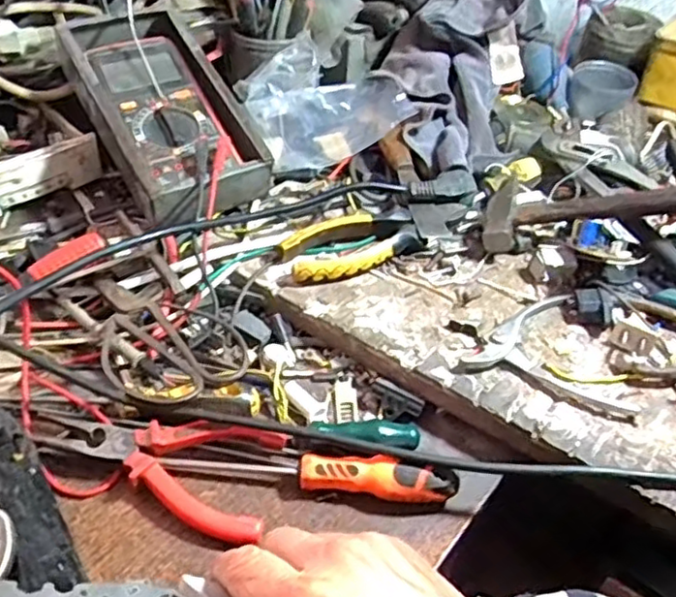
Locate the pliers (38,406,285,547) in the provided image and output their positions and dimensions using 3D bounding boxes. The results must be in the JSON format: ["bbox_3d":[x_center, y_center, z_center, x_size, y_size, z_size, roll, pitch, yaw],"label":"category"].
[{"bbox_3d":[-0.112,0.097,0.400,0.148,0.024,0.064,8,42,3],"label":"pliers"}]

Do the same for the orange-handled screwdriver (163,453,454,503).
[{"bbox_3d":[-0.016,0.103,0.409,0.170,0.024,0.020,6,42,1],"label":"orange-handled screwdriver"}]

